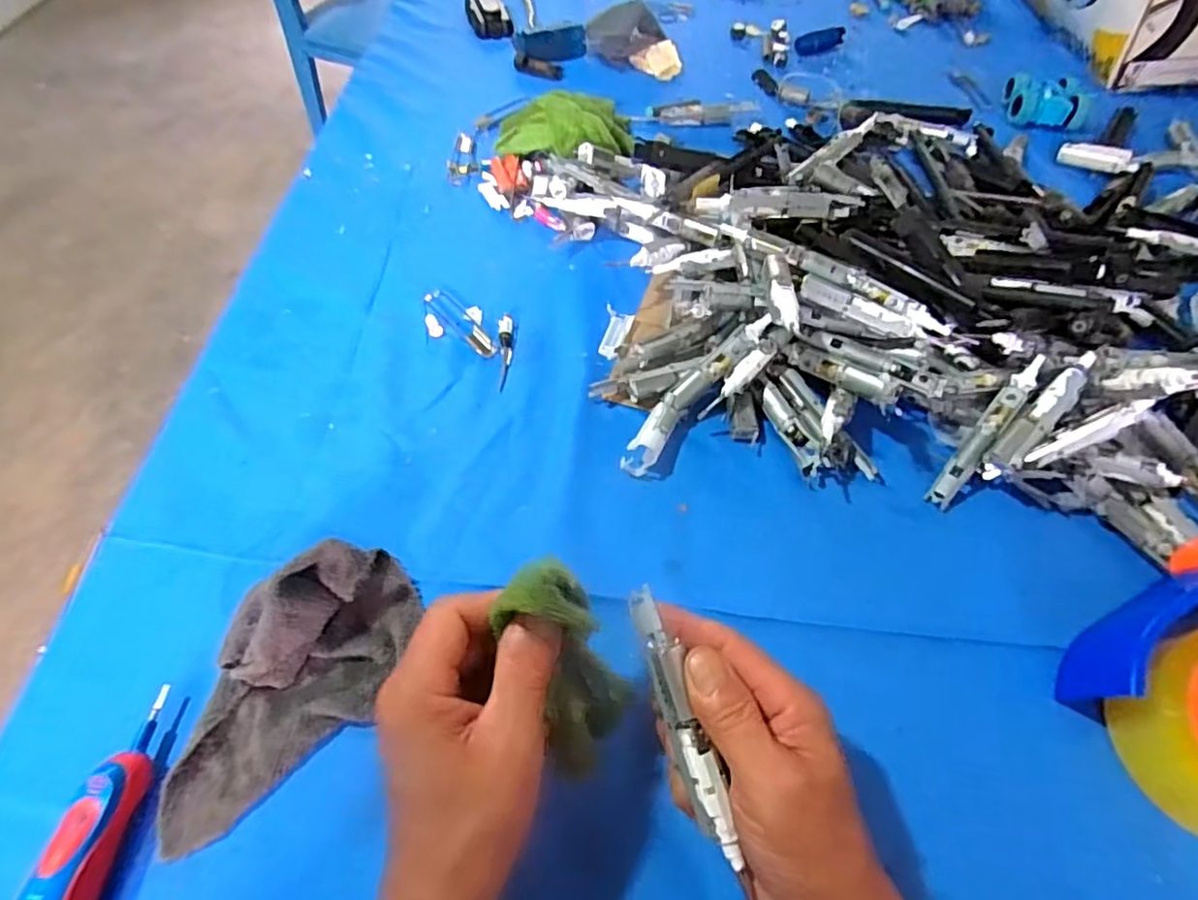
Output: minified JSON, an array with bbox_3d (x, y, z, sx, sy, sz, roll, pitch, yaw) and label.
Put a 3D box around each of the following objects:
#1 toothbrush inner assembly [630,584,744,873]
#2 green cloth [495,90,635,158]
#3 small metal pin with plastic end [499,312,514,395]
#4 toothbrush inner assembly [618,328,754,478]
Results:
[{"bbox_3d":[0.038,0.122,0.282,0.014,0.017,0.121,-15,65,-11],"label":"toothbrush inner assembly"},{"bbox_3d":[-0.034,-0.333,0.641,0.146,0.044,0.128,-4,55,-4],"label":"green cloth"},{"bbox_3d":[-0.075,-0.082,0.491,0.012,0.008,0.079,-2,55,-3],"label":"small metal pin with plastic end"},{"bbox_3d":[0.062,-0.037,0.442,0.026,0.018,0.133,37,78,22],"label":"toothbrush inner assembly"}]

